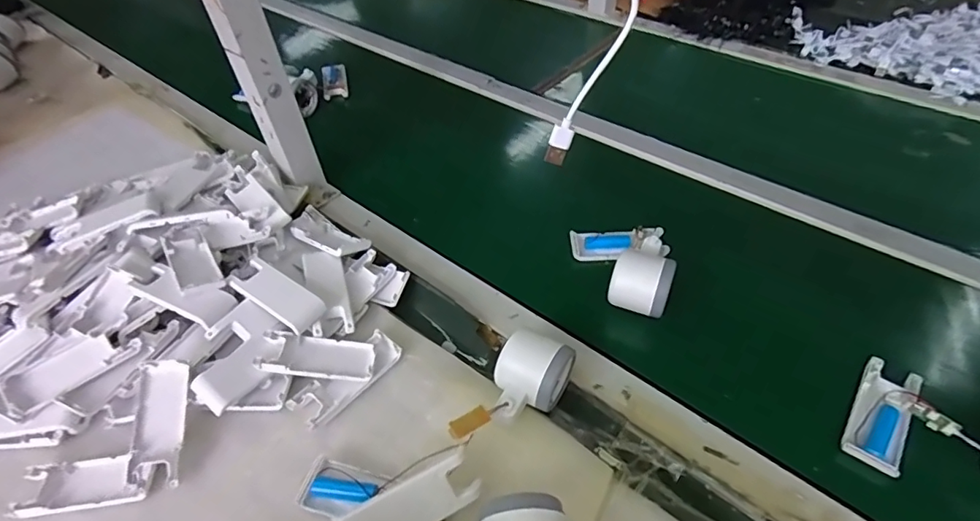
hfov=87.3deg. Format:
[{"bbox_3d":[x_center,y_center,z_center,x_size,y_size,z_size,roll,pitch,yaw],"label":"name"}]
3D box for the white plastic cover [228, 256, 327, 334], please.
[{"bbox_3d":[-0.205,0.032,0.495,0.099,0.016,0.037,27,76,17],"label":"white plastic cover"}]

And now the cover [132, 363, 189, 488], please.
[{"bbox_3d":[-0.274,0.135,0.429,0.037,0.015,0.099,-7,71,-4],"label":"cover"}]

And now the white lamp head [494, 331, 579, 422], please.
[{"bbox_3d":[0.032,0.101,0.438,0.053,0.051,0.080,24,53,22],"label":"white lamp head"}]

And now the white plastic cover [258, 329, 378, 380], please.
[{"bbox_3d":[-0.158,0.088,0.474,0.098,0.014,0.038,9,47,-10],"label":"white plastic cover"}]

